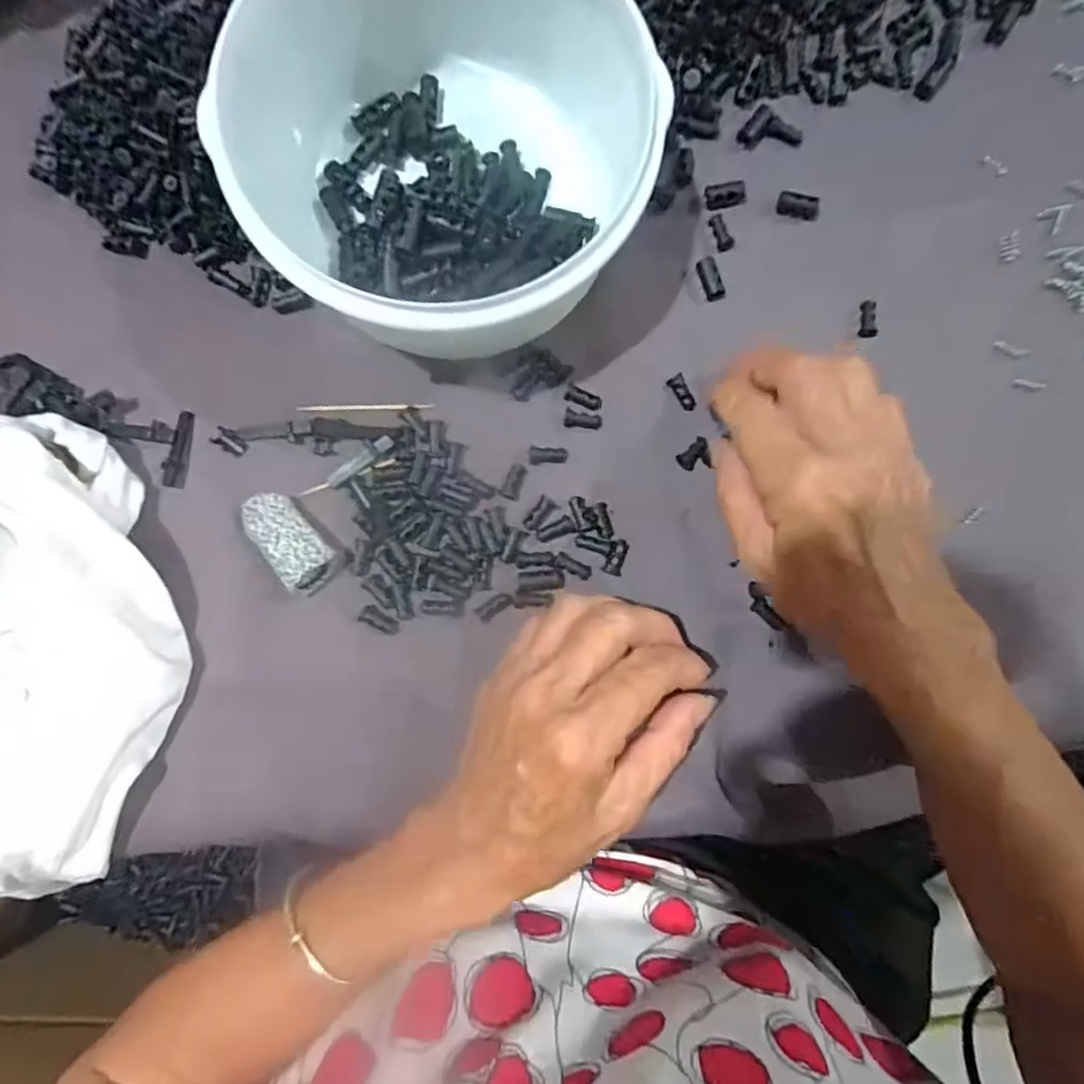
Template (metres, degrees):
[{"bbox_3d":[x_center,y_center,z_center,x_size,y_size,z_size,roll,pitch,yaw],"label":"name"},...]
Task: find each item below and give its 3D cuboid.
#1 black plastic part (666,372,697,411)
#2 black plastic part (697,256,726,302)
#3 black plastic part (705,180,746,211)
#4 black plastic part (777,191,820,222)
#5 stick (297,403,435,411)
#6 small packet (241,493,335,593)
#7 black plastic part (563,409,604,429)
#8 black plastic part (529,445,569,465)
[{"bbox_3d":[0.067,-0.070,0.300,0.007,0.004,0.017,-31,89,-3],"label":"black plastic part"},{"bbox_3d":[0.080,-0.125,0.302,0.009,0.005,0.020,-18,88,-2],"label":"black plastic part"},{"bbox_3d":[0.089,-0.167,0.305,0.020,0.006,0.011,-11,88,-2],"label":"black plastic part"},{"bbox_3d":[0.122,-0.161,0.304,0.018,0.006,0.011,13,87,-1],"label":"black plastic part"},{"bbox_3d":[-0.081,-0.062,0.292,0.061,0.004,0.004,-1,88,-2],"label":"stick"},{"bbox_3d":[-0.114,-0.002,0.285,0.025,0.017,0.045,-41,89,-3],"label":"small packet"},{"bbox_3d":[0.020,-0.057,0.297,0.017,0.004,0.008,9,87,-1],"label":"black plastic part"},{"bbox_3d":[0.003,-0.040,0.296,0.018,0.004,0.008,4,87,-1],"label":"black plastic part"}]

